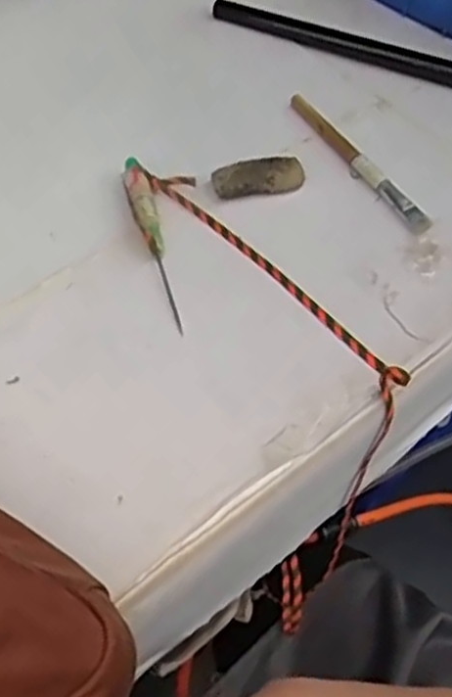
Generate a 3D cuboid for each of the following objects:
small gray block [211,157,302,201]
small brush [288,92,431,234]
[{"bbox_3d":[0.019,-0.098,0.431,0.051,0.009,0.019,-9,54,-9],"label":"small gray block"},{"bbox_3d":[0.077,-0.112,0.448,0.011,0.007,0.129,-24,58,-19],"label":"small brush"}]

